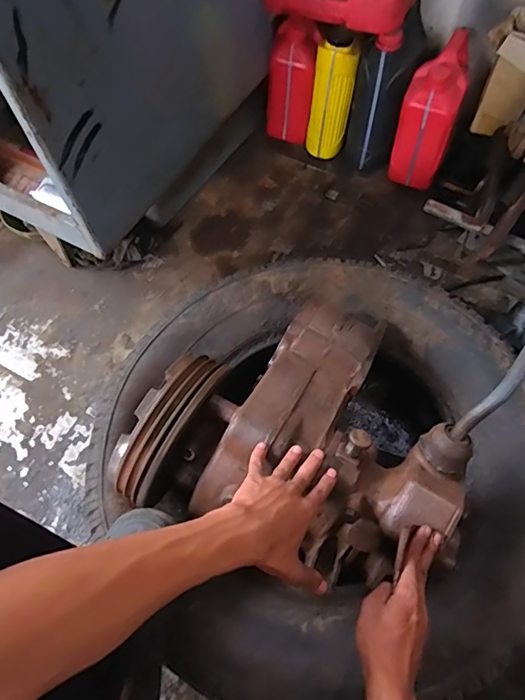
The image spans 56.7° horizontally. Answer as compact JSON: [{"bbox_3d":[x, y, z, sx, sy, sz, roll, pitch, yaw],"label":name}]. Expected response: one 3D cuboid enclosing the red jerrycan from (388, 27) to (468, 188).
[{"bbox_3d":[0.360,-0.506,1.066,0.113,0.284,0.151,14,64,10],"label":"red jerrycan"}]

